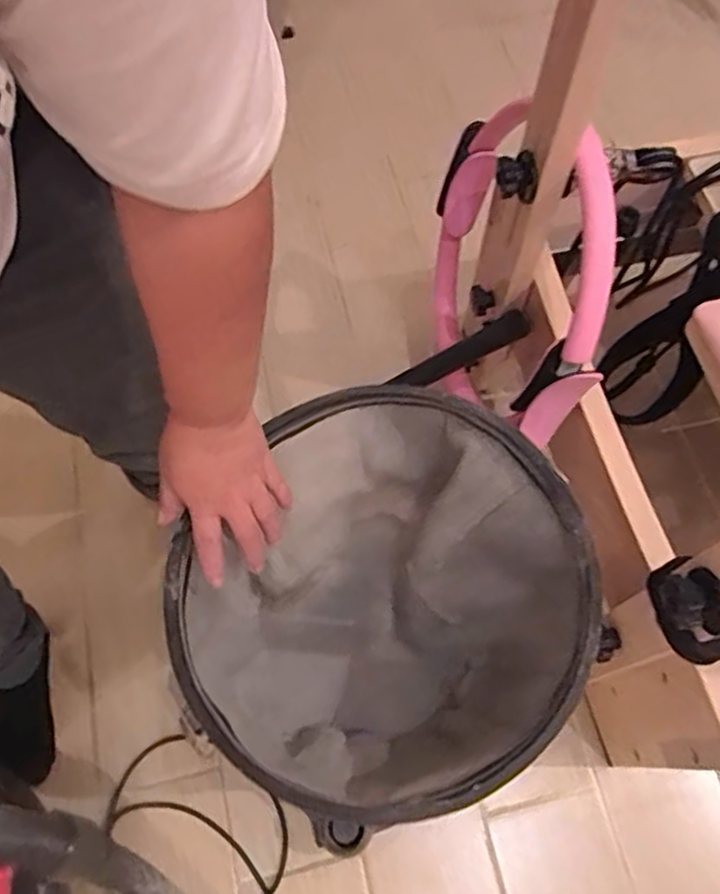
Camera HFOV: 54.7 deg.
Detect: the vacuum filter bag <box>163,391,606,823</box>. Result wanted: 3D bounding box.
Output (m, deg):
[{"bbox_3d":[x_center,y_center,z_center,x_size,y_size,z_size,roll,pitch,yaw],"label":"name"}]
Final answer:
[{"bbox_3d":[0.018,0.150,0.620,0.291,0.243,0.305,38,71,15],"label":"vacuum filter bag"}]

